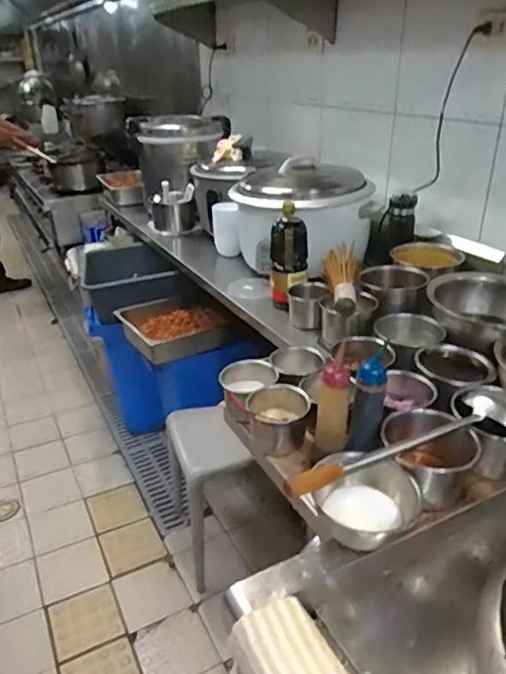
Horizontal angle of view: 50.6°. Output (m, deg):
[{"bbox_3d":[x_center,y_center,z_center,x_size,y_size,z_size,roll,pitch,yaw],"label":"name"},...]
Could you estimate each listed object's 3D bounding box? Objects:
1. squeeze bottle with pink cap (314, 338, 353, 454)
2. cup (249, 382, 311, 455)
[{"bbox_3d":[0.143,0.108,0.942,0.057,0.208,0.045,4,28,9],"label":"squeeze bottle with pink cap"},{"bbox_3d":[0.051,0.159,1.050,0.112,0.107,0.093,-1,28,0],"label":"cup"}]

